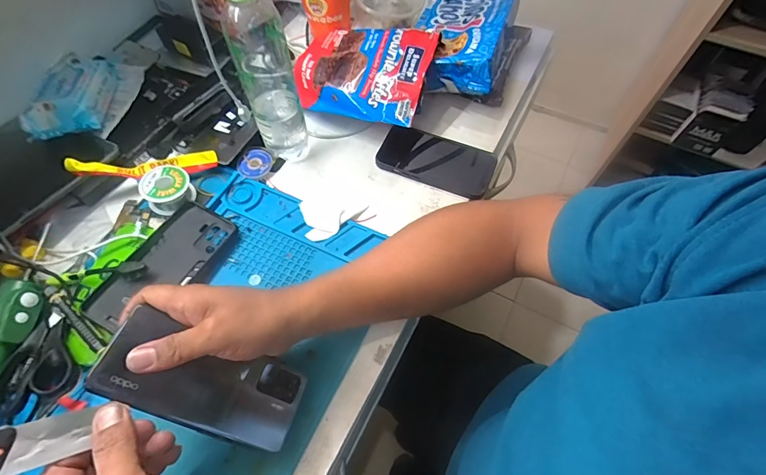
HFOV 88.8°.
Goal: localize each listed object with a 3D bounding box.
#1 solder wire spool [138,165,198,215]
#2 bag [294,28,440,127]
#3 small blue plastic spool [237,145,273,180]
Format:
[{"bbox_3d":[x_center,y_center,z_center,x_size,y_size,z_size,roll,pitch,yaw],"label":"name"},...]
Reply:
[{"bbox_3d":[-0.256,-0.058,0.467,0.053,0.033,0.046,-30,66,-16],"label":"solder wire spool"},{"bbox_3d":[-0.034,-0.229,0.531,0.193,0.027,0.130,17,85,19],"label":"bag"},{"bbox_3d":[-0.167,-0.099,0.513,0.045,0.010,0.046,0,62,-1],"label":"small blue plastic spool"}]

